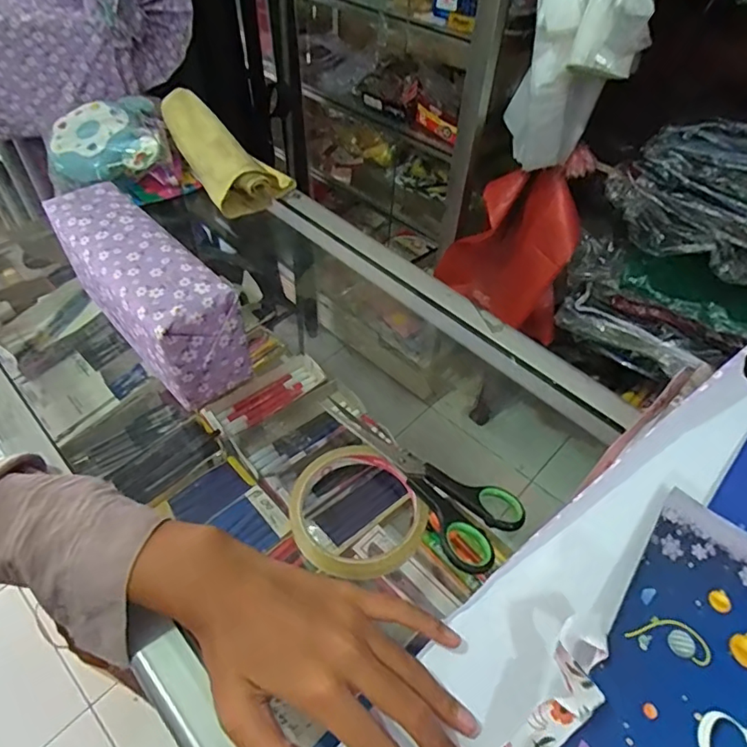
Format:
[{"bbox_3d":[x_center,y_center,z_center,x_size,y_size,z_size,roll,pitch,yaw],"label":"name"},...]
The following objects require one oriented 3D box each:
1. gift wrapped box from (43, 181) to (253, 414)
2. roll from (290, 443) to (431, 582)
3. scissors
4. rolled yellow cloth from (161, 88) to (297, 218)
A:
[{"bbox_3d":[-0.182,-0.068,0.416,0.065,0.086,0.196,-34,59,-28],"label":"gift wrapped box"},{"bbox_3d":[-0.013,0.090,0.345,0.082,0.011,0.089,1,49,-2],"label":"roll"},{"bbox_3d":[0.037,0.062,0.362,0.069,0.021,0.153,-28,56,-24],"label":"scissors"},{"bbox_3d":[-0.171,-0.249,0.587,0.089,0.076,0.157,-34,59,-27],"label":"rolled yellow cloth"}]

